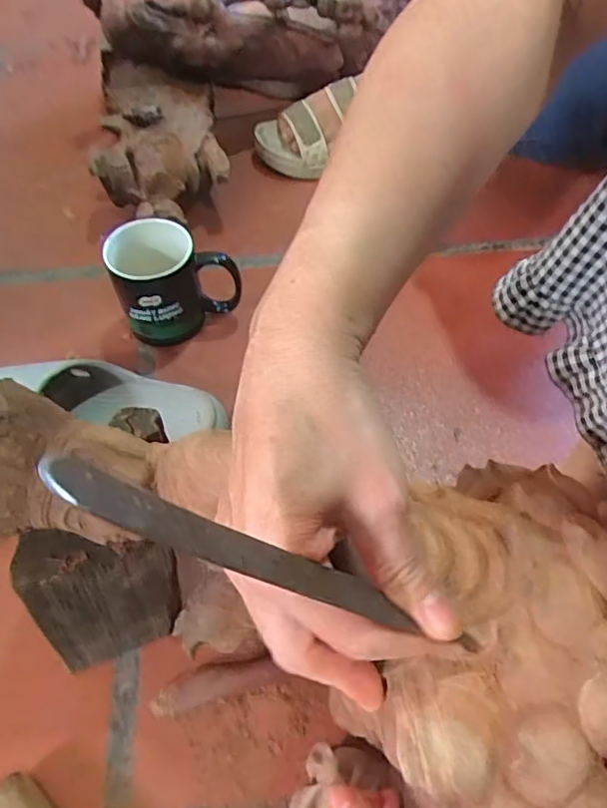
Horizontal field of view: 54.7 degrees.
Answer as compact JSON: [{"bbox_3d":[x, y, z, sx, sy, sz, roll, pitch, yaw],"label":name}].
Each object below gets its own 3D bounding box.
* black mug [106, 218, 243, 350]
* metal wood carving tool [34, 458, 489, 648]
[{"bbox_3d":[-0.121,-0.117,0.556,0.108,0.096,0.074,-19,60,-12],"label":"black mug"},{"bbox_3d":[0.001,0.054,0.185,0.004,0.172,0.019,-49,35,14],"label":"metal wood carving tool"}]

